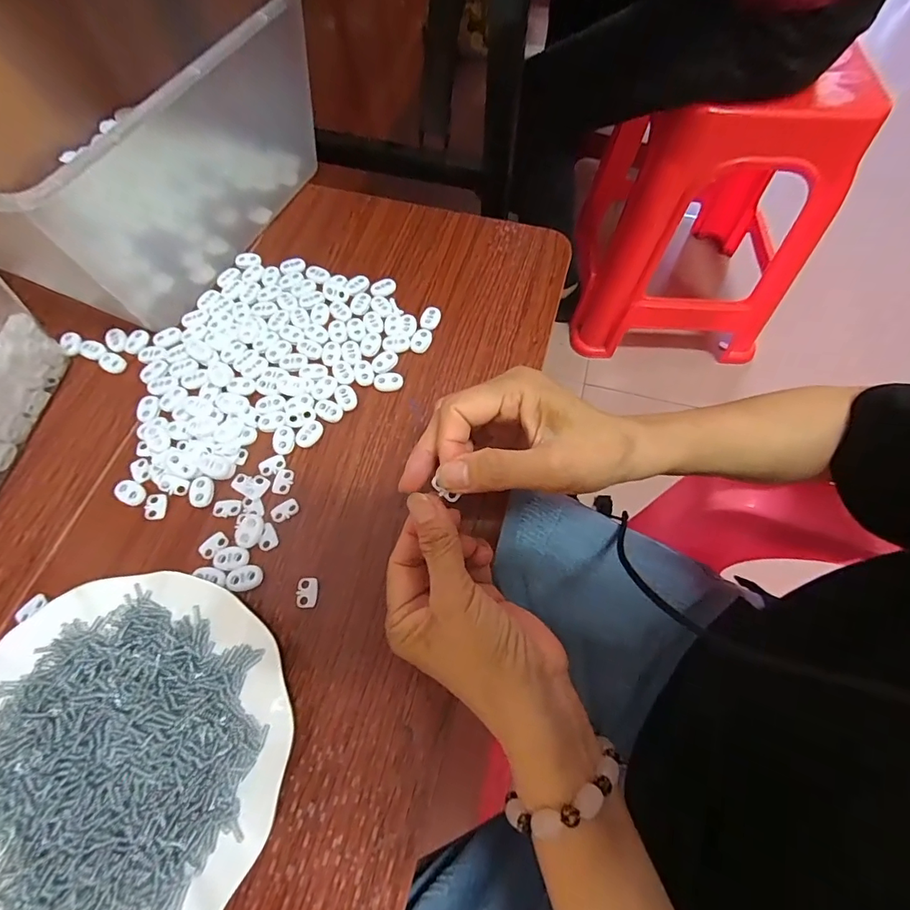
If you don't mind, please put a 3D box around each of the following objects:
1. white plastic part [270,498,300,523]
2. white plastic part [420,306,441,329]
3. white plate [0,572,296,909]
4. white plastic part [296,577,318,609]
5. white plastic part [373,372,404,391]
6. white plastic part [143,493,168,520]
[{"bbox_3d":[-0.118,0.038,0.320,0.019,0.004,0.012,-35,70,-14],"label":"white plastic part"},{"bbox_3d":[-0.021,-0.115,0.388,0.016,0.006,0.021,8,66,4],"label":"white plastic part"},{"bbox_3d":[-0.184,0.162,0.252,0.185,0.028,0.178,0,66,0],"label":"white plate"},{"bbox_3d":[-0.096,0.088,0.297,0.013,0.004,0.019,-4,66,-1],"label":"white plastic part"},{"bbox_3d":[-0.052,-0.057,0.362,0.022,0.006,0.014,1,66,1],"label":"white plastic part"},{"bbox_3d":[-0.210,0.036,0.322,0.014,0.004,0.018,-6,66,-2],"label":"white plastic part"}]

